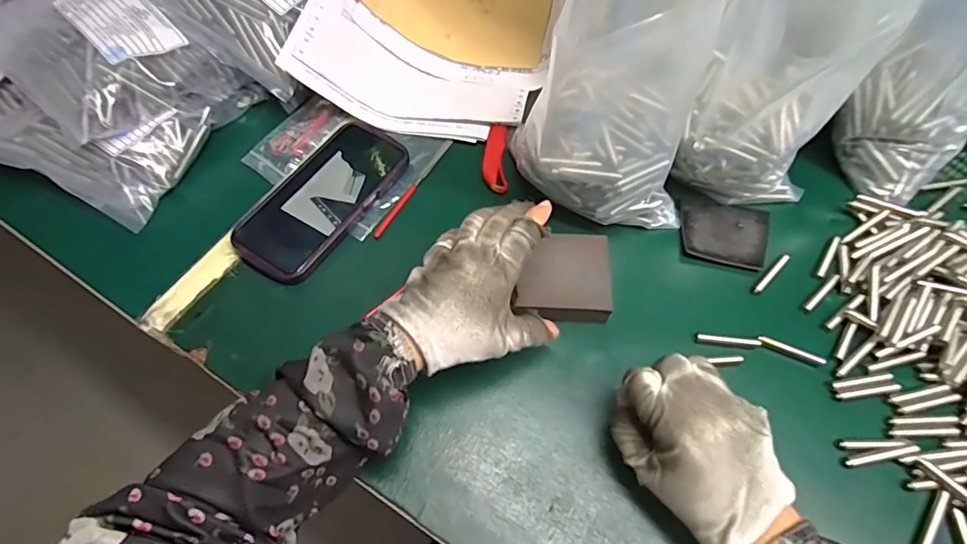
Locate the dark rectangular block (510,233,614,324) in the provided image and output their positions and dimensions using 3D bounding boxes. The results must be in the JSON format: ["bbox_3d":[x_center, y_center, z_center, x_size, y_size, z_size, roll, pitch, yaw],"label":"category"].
[{"bbox_3d":[0.066,0.003,0.406,0.070,0.014,0.077,5,60,2],"label":"dark rectangular block"}]

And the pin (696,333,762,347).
[{"bbox_3d":[0.193,0.054,0.395,0.047,0.004,0.007,6,60,3],"label":"pin"}]

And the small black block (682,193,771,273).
[{"bbox_3d":[0.212,-0.036,0.444,0.075,0.005,0.066,13,61,7],"label":"small black block"}]

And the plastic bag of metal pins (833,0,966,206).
[{"bbox_3d":[0.371,-0.169,0.393,0.101,0.215,0.110,34,67,19],"label":"plastic bag of metal pins"}]

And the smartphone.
[{"bbox_3d":[-0.144,-0.070,0.457,0.083,0.012,0.173,30,64,16],"label":"smartphone"}]

